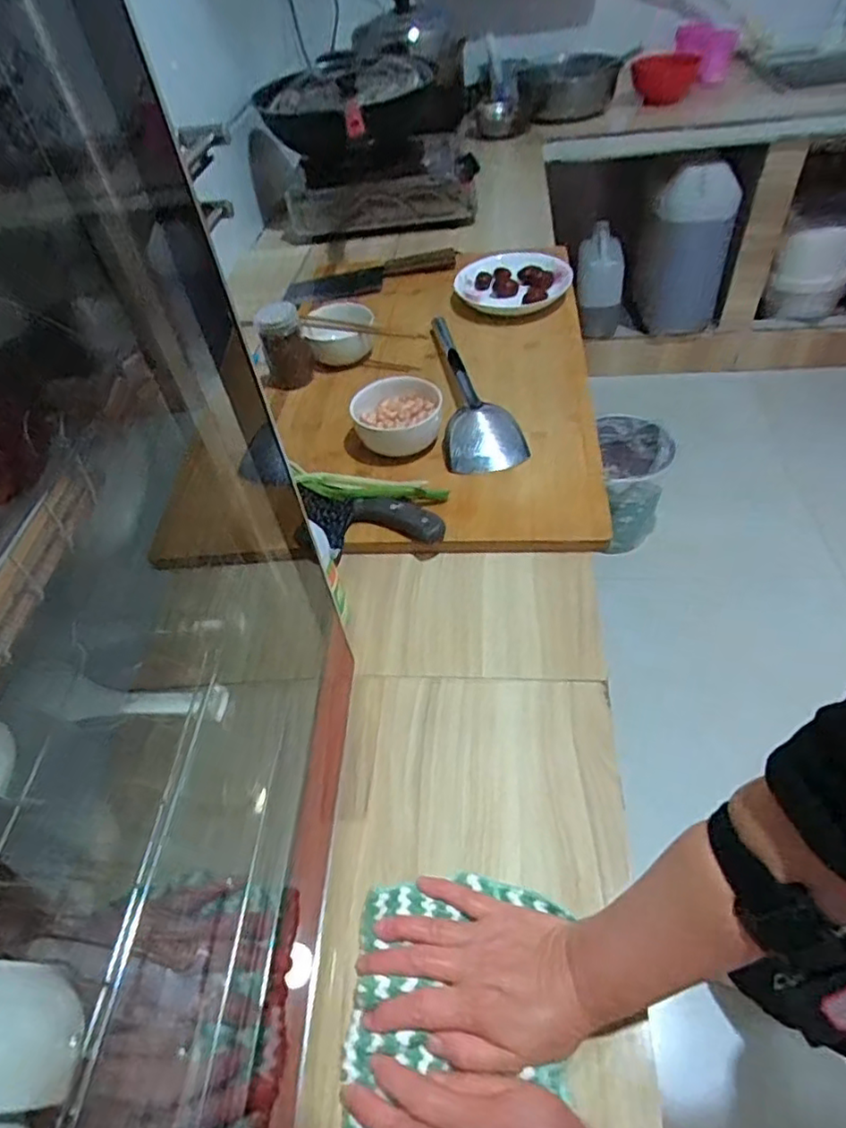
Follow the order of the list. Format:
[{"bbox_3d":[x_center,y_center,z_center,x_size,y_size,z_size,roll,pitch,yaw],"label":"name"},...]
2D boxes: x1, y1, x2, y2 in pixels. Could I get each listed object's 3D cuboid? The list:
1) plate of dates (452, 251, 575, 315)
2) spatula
[{"bbox_3d":[0.136,-0.425,0.947,0.171,0.033,0.146,0,50,7],"label":"plate of dates"},{"bbox_3d":[0.068,-0.234,0.802,0.093,0.032,0.306,-4,49,3],"label":"spatula"}]

